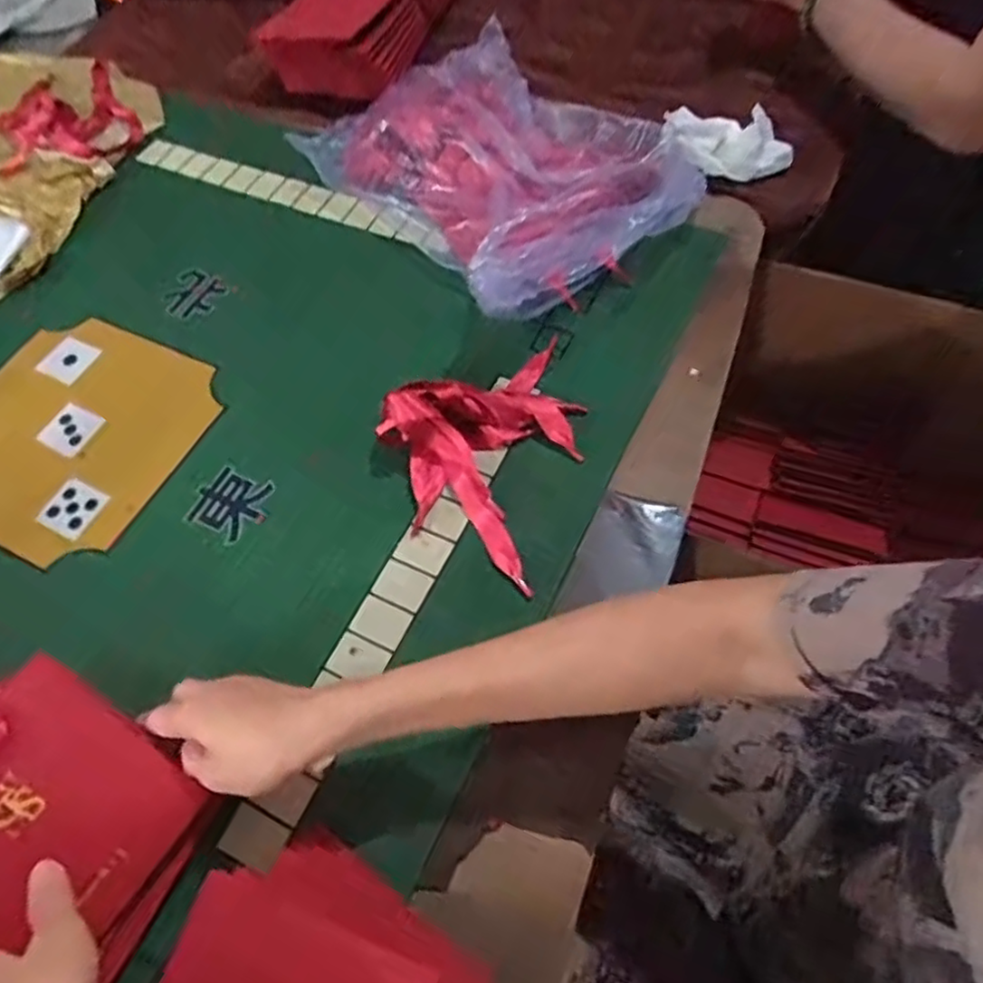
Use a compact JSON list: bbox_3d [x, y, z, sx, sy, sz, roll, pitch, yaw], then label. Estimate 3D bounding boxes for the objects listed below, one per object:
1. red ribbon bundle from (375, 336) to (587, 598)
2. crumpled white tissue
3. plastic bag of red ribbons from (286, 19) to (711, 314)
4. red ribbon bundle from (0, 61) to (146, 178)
[{"bbox_3d":[0.010,-0.025,0.526,0.163,0.048,0.191,-21,61,-8],"label":"red ribbon bundle"},{"bbox_3d":[0.235,-0.342,0.675,0.129,0.037,0.064,12,61,-4],"label":"crumpled white tissue"},{"bbox_3d":[-0.004,-0.325,0.659,0.265,0.087,0.368,-35,64,-16],"label":"plastic bag of red ribbons"},{"bbox_3d":[-0.504,-0.434,0.798,0.158,0.029,0.221,-28,62,-12],"label":"red ribbon bundle"}]

